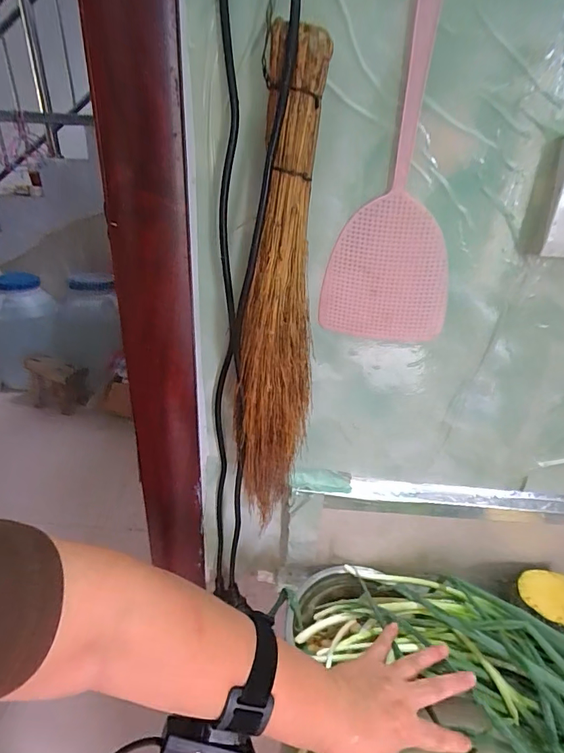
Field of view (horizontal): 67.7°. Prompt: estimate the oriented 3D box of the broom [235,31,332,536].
[{"bbox_3d":[-0.006,-0.047,0.377,0.068,0.403,0.054,7,30,7],"label":"broom"}]

